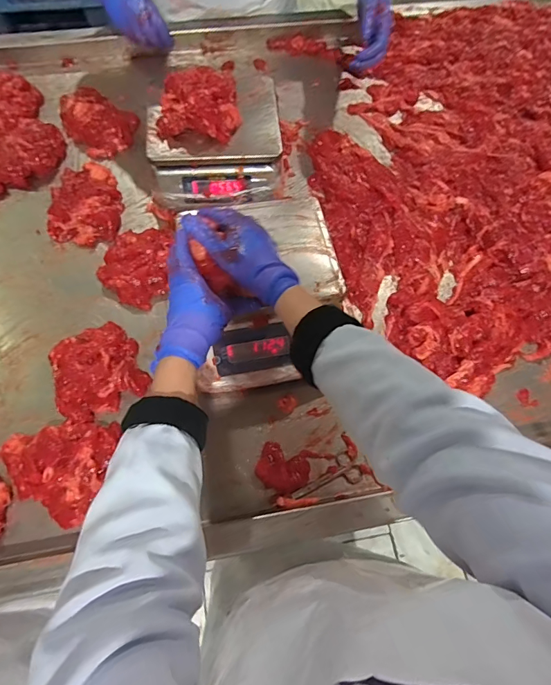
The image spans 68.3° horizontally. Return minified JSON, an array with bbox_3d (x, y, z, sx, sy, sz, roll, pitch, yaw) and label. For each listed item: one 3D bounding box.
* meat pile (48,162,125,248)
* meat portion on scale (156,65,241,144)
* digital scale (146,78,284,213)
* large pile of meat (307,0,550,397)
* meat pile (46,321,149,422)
[{"bbox_3d":[-0.344,-0.262,0.740,0.119,0.030,0.176,-3,70,-3],"label":"meat pile"},{"bbox_3d":[-0.129,-0.401,0.664,0.133,0.060,0.129,-8,70,-5],"label":"meat portion on scale"},{"bbox_3d":[-0.108,-0.352,0.736,0.230,0.114,0.209,-4,70,-3],"label":"digital scale"},{"bbox_3d":[0.441,-0.294,0.766,0.695,0.067,0.918,-8,70,-5],"label":"large pile of meat"},{"bbox_3d":[-0.267,0.041,0.611,0.122,0.034,0.127,-24,72,-10],"label":"meat pile"}]

